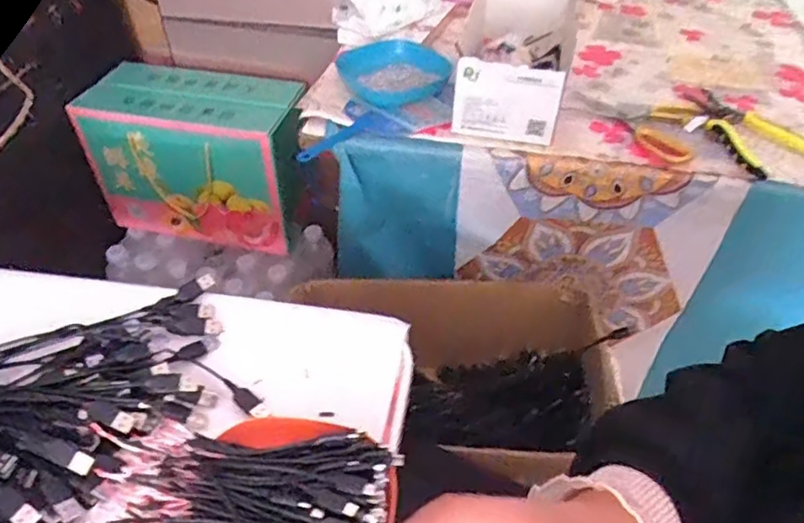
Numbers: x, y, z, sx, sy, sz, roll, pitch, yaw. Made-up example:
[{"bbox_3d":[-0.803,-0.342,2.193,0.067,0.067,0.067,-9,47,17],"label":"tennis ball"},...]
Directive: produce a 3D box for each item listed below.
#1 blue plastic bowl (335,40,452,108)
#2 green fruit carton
[{"bbox_3d":[-0.008,-0.246,0.774,0.134,0.035,0.120,-22,50,-22],"label":"blue plastic bowl"},{"bbox_3d":[-0.324,-0.174,0.972,0.317,0.230,0.162,10,46,9],"label":"green fruit carton"}]

